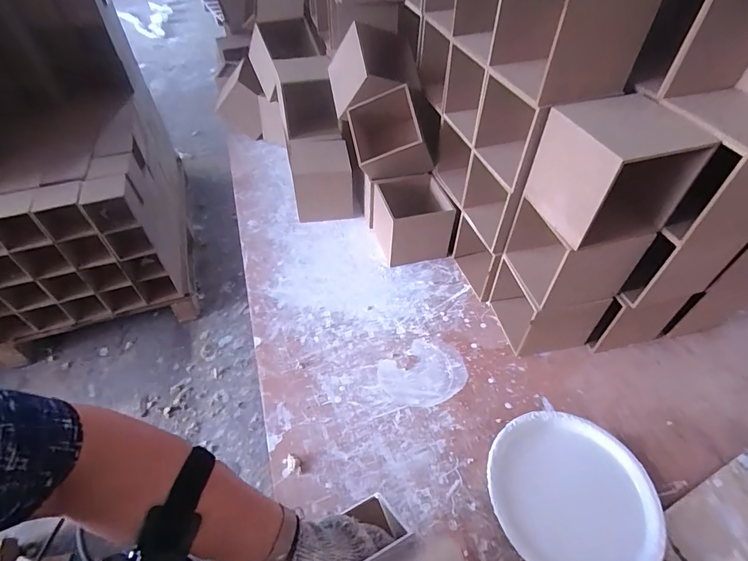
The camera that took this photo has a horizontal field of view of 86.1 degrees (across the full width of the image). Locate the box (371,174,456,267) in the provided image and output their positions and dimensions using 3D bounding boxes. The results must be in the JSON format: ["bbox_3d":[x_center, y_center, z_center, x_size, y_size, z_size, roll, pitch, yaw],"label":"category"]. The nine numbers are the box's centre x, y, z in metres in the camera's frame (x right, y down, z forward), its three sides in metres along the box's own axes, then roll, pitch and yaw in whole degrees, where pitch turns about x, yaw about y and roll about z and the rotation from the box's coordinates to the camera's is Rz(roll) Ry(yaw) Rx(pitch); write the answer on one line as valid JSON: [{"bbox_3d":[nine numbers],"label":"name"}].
[{"bbox_3d":[0.072,-0.110,0.727,0.129,0.103,0.125,-10,49,-9],"label":"box"}]

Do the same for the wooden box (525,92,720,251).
[{"bbox_3d":[0.251,-0.120,0.418,0.114,0.122,0.112,-11,49,-10],"label":"wooden box"}]

